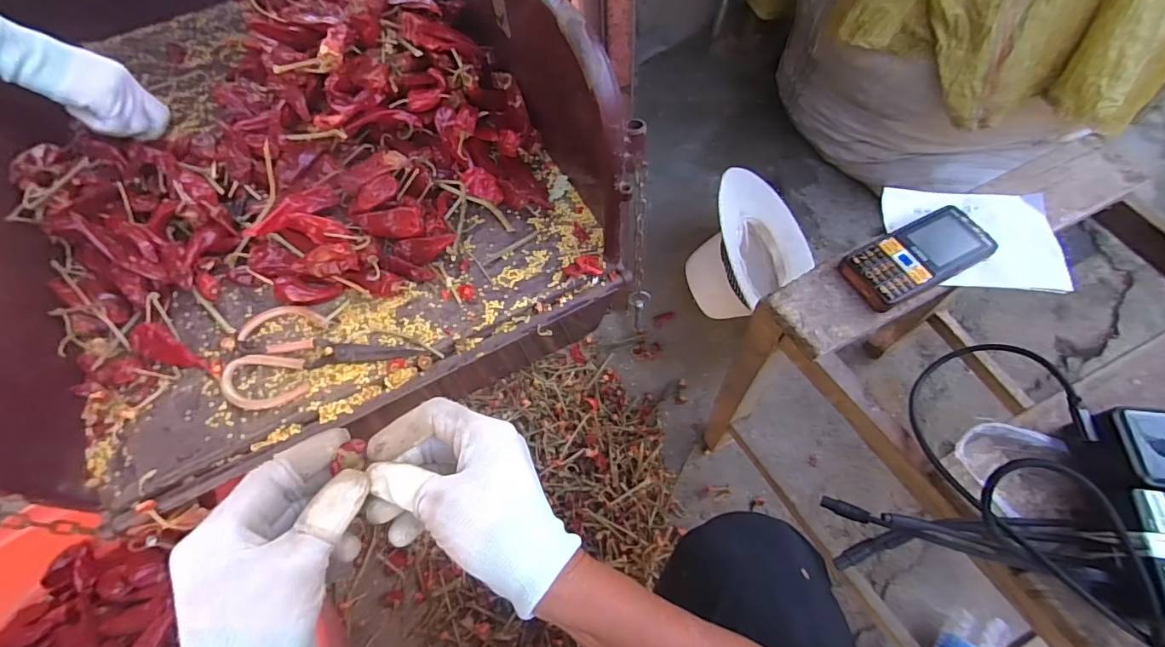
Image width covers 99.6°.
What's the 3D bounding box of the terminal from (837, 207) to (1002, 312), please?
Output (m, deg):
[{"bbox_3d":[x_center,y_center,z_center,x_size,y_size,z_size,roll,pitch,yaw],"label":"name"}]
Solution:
[{"bbox_3d":[0.290,-0.059,0.428,0.118,0.020,0.060,-26,62,-11],"label":"terminal"}]

